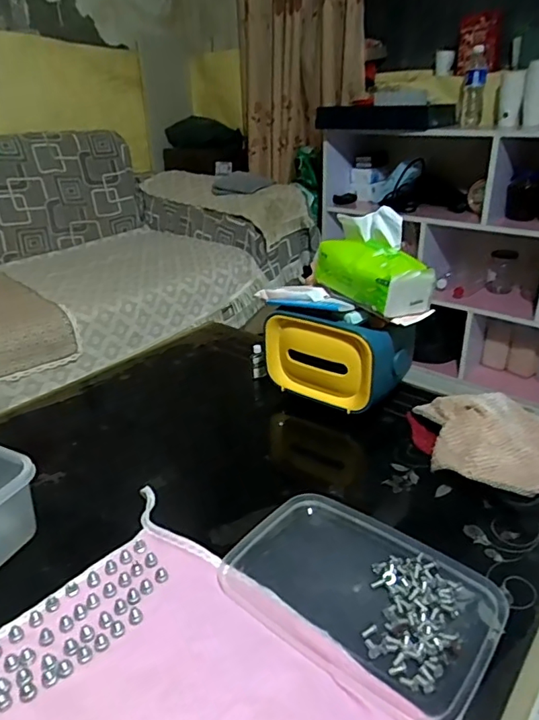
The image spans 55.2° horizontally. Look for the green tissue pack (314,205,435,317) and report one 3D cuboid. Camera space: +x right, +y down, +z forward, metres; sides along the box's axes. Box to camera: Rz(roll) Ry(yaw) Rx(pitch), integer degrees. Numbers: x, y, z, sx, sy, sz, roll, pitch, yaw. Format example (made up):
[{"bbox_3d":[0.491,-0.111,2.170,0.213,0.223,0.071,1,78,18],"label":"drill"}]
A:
[{"bbox_3d":[0.148,-0.142,0.749,0.092,0.119,0.159,-17,30,-29],"label":"green tissue pack"}]

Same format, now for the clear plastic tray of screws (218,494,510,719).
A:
[{"bbox_3d":[0.085,0.219,0.499,0.248,0.010,0.168,20,33,37],"label":"clear plastic tray of screws"}]

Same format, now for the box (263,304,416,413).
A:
[{"bbox_3d":[0.102,-0.014,0.795,0.212,0.136,0.096,16,31,32],"label":"box"}]

